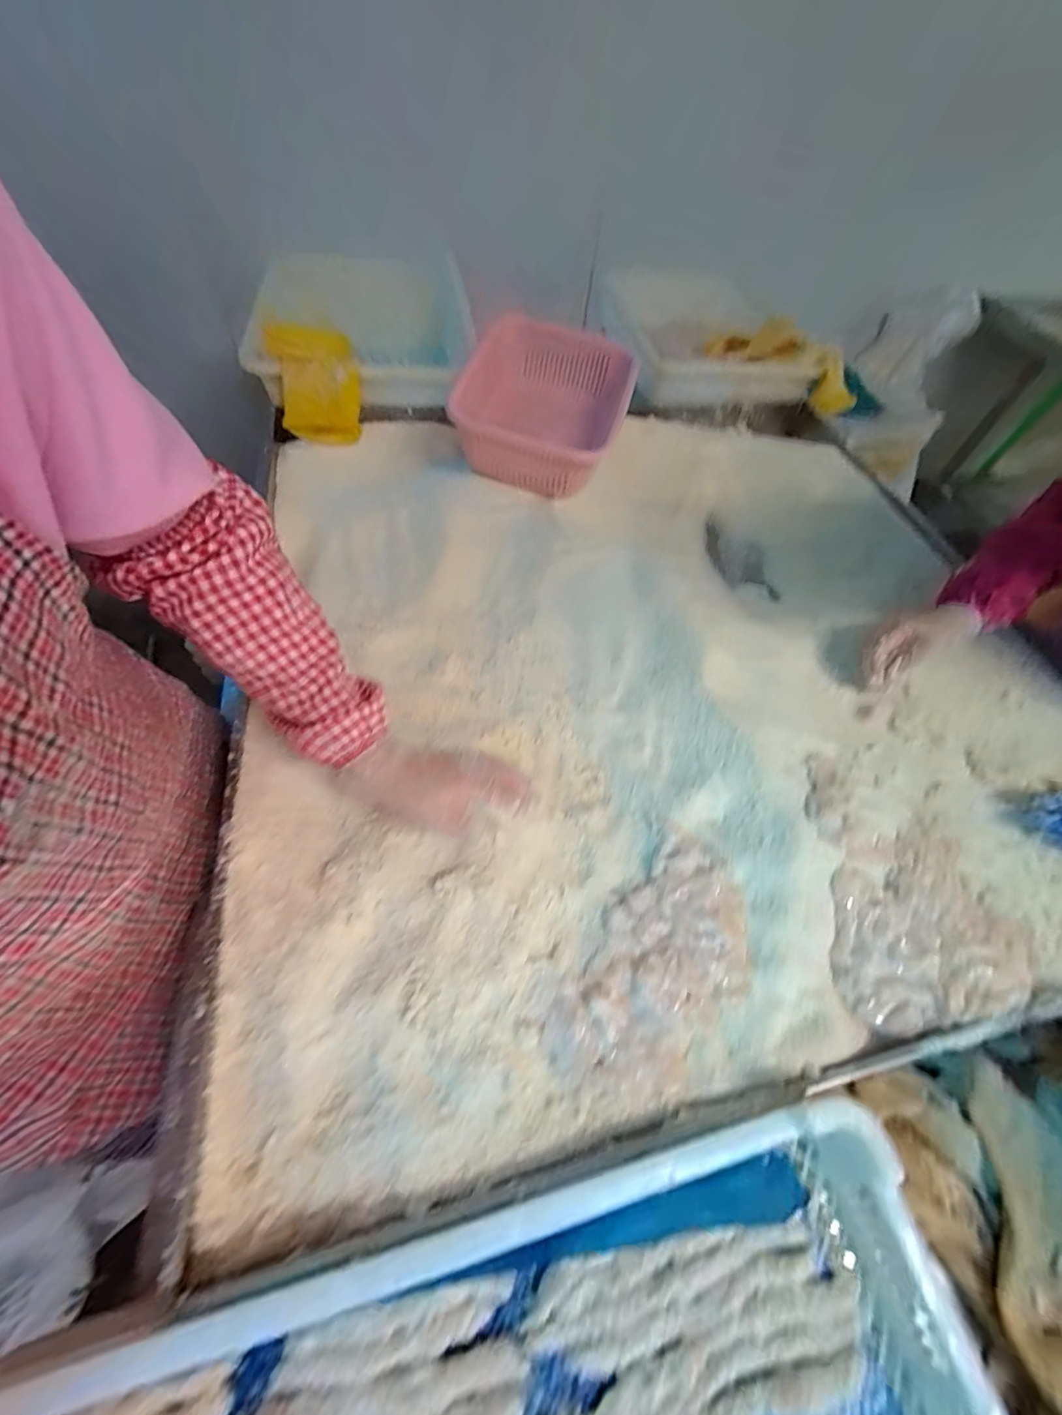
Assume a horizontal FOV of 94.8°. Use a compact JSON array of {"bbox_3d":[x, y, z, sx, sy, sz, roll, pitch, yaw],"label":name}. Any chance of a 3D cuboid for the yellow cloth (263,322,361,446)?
[{"bbox_3d":[-0.280,-0.418,0.641,0.105,0.123,0.016,0,31,-12],"label":"yellow cloth"}]

